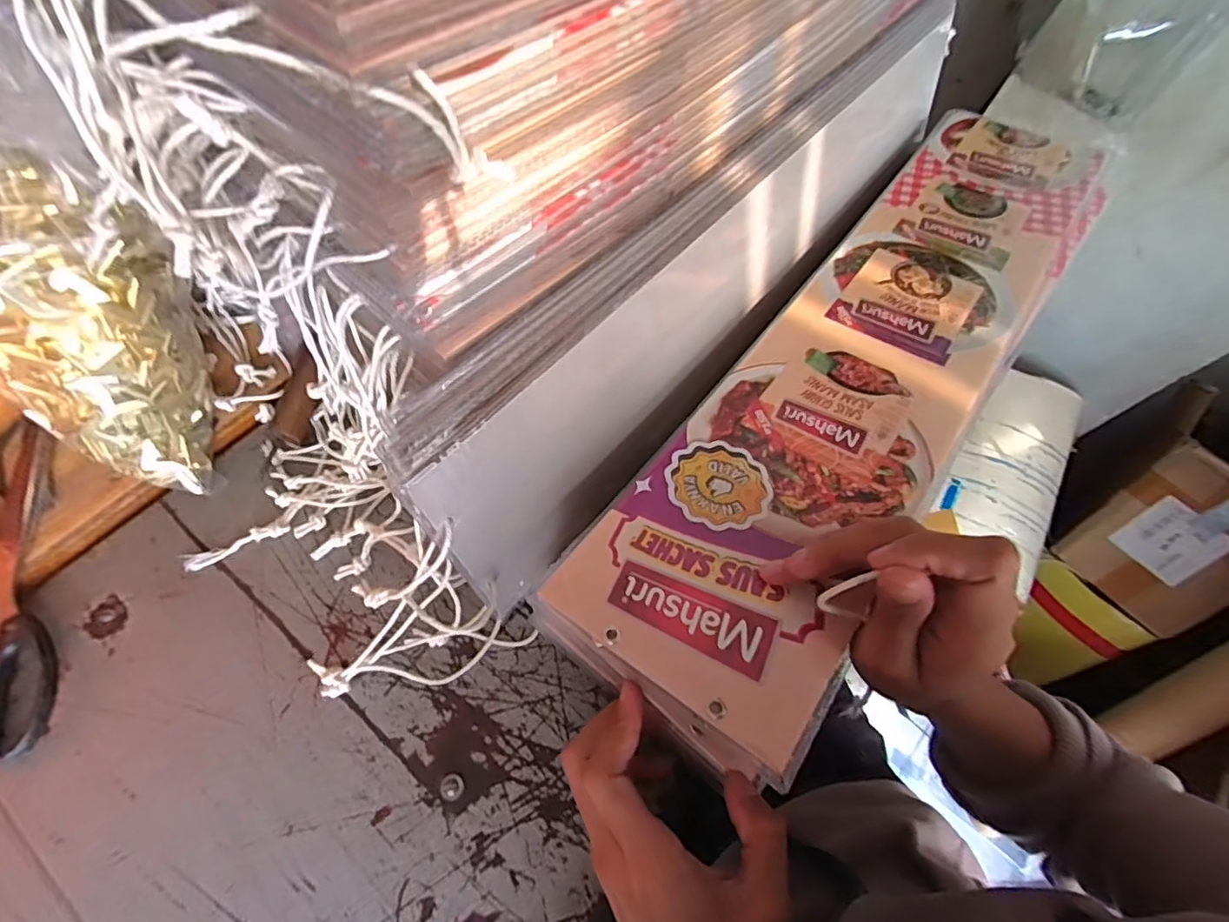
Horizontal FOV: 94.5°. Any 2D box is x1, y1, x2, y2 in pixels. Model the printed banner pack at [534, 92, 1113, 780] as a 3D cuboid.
[{"bbox_3d":[0.195,-0.097,0.376,0.133,0.029,0.592,34,62,19],"label":"printed banner pack"}]

